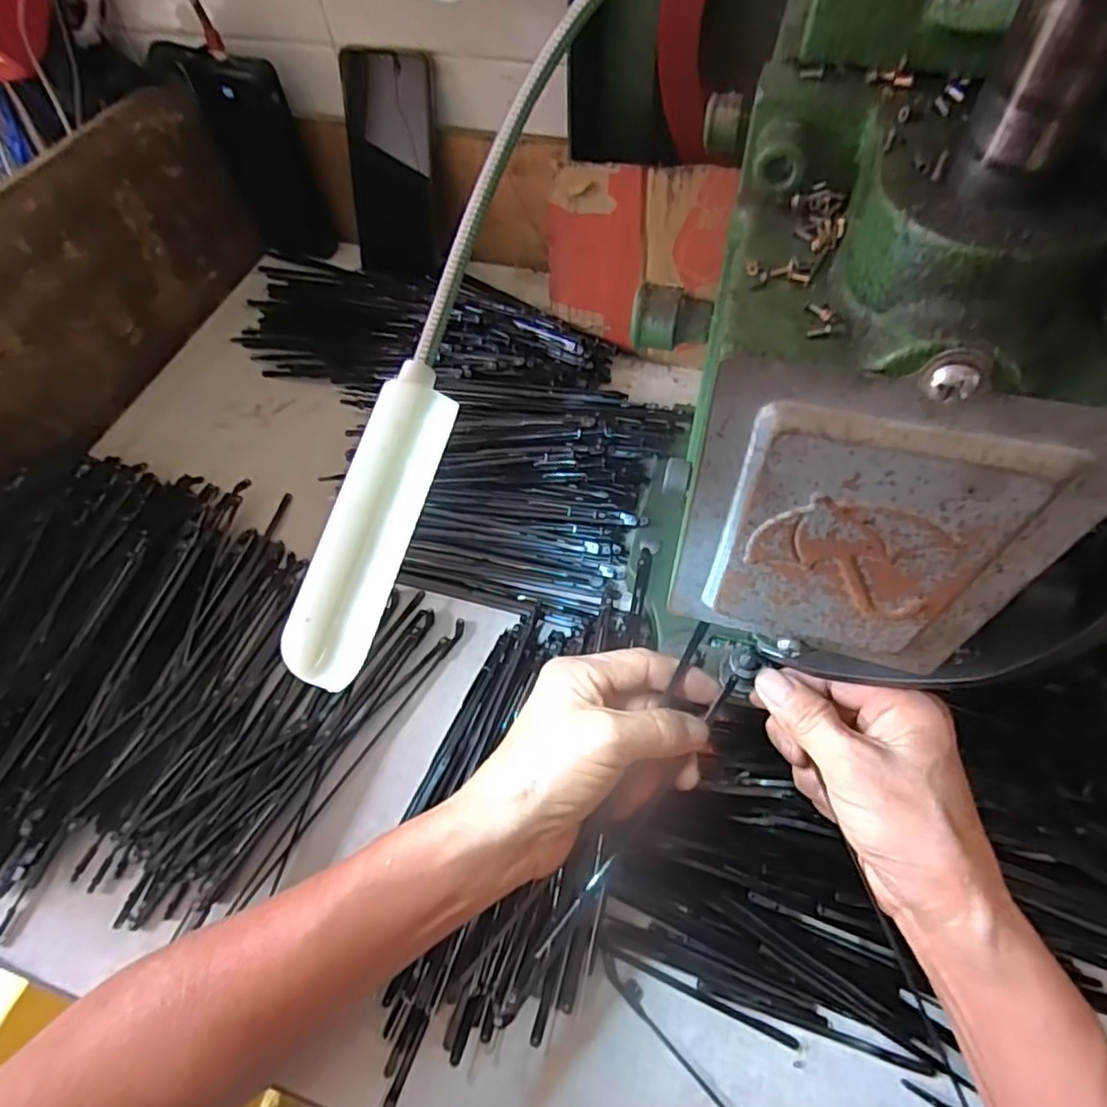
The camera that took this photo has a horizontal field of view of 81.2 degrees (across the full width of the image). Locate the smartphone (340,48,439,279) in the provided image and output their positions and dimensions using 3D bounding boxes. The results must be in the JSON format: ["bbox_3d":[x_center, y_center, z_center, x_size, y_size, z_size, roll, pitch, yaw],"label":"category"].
[{"bbox_3d":[-0.132,-0.319,0.542,0.079,0.162,0.014,15,37,12],"label":"smartphone"}]

